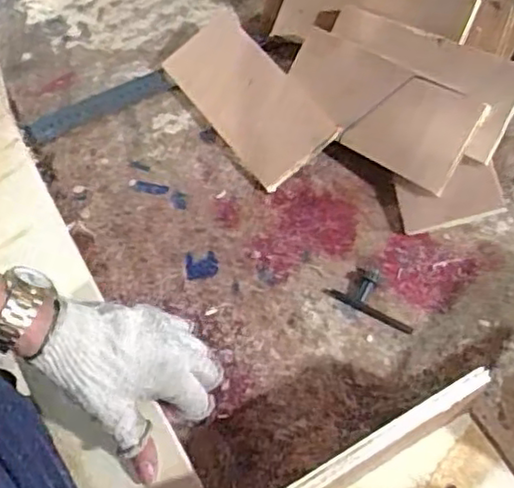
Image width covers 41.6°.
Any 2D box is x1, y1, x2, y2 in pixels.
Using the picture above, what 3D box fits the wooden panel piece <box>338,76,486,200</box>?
[{"bbox_3d":[0.139,-0.104,0.606,0.104,0.007,0.084,34,106,27],"label":"wooden panel piece"}]

